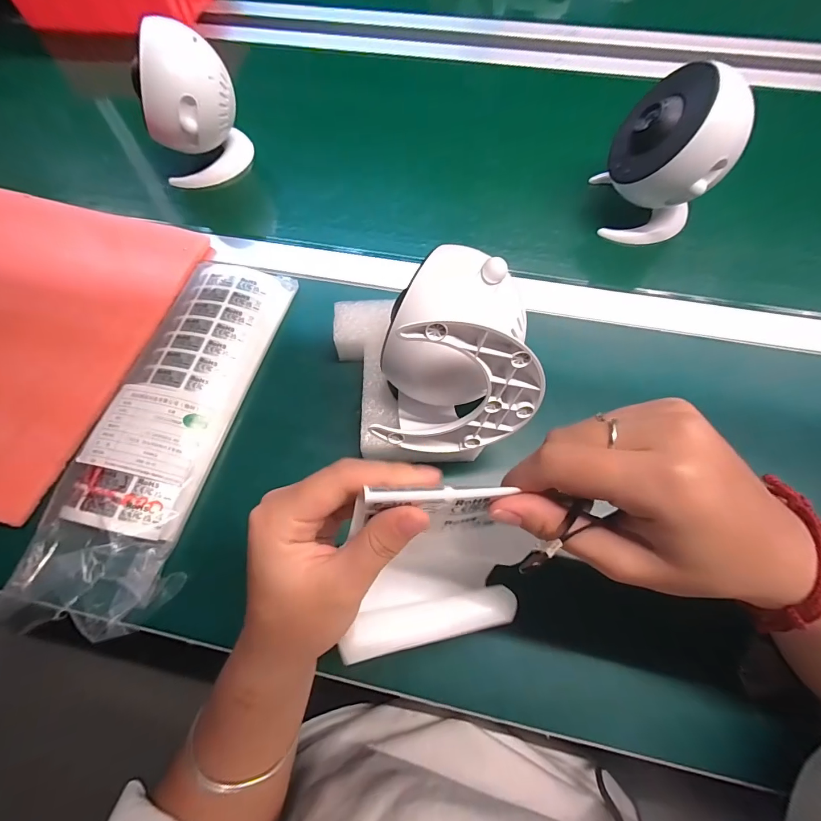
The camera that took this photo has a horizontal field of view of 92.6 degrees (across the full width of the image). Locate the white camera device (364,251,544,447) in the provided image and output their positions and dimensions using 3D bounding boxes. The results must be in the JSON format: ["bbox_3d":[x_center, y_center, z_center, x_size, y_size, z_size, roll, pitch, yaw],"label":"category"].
[{"bbox_3d":[0.026,-0.039,0.277,0.109,0.110,0.116,-7,67,-1],"label":"white camera device"}]

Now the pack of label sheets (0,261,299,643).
[{"bbox_3d":[-0.217,0.006,0.356,0.123,0.041,0.344,10,67,6],"label":"pack of label sheets"}]

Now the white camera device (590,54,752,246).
[{"bbox_3d":[0.257,-0.249,0.399,0.105,0.145,0.091,33,72,15],"label":"white camera device"}]

